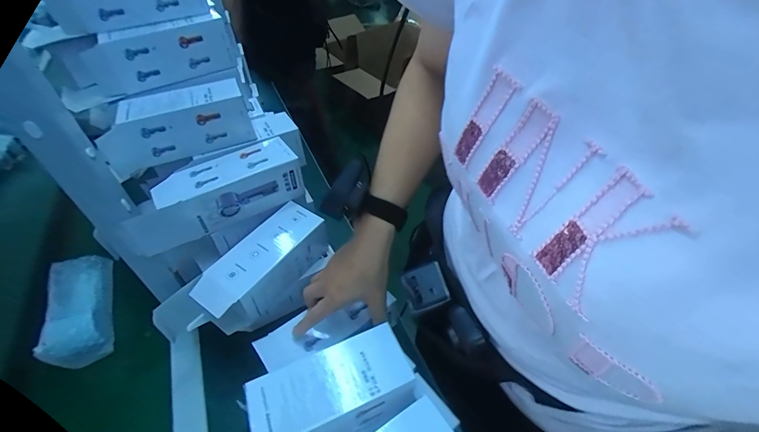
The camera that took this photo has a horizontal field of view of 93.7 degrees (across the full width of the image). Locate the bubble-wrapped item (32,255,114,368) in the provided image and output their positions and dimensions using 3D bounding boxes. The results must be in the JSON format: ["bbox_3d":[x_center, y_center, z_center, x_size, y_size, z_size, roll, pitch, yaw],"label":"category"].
[{"bbox_3d":[-0.459,0.132,0.549,0.077,0.062,0.182,-22,48,-18],"label":"bubble-wrapped item"}]

